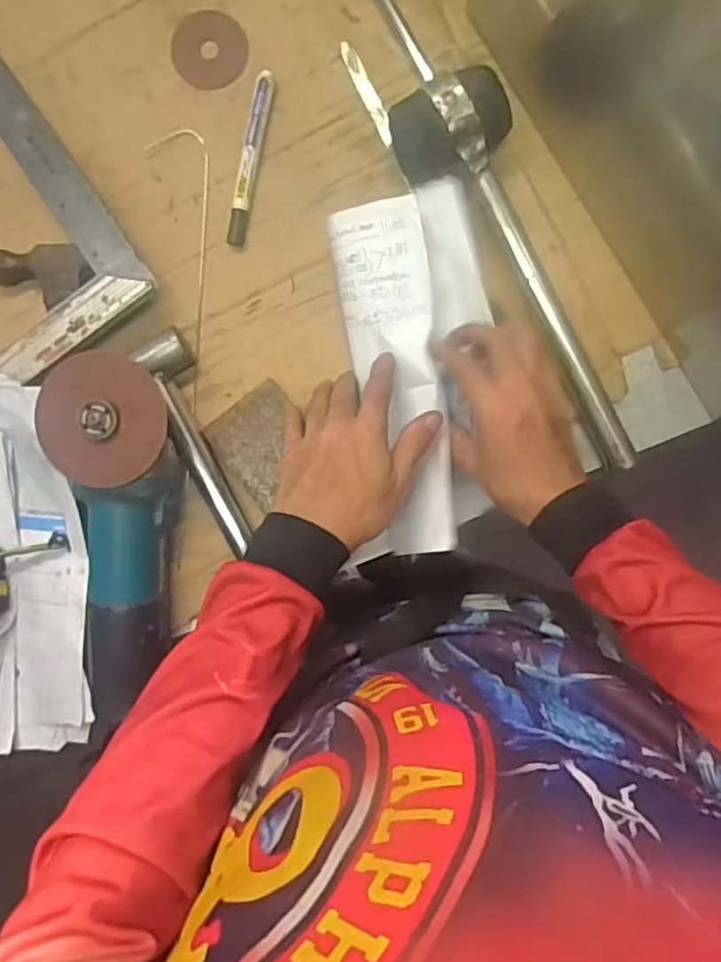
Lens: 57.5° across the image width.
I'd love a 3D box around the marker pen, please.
[{"bbox_3d":[-0.091,-0.267,0.546,0.016,0.016,0.139,11,91,0],"label":"marker pen"}]

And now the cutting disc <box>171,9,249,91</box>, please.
[{"bbox_3d":[-0.128,-0.364,0.553,0.064,0.004,0.062,0,91,0],"label":"cutting disc"}]

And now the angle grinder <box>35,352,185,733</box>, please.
[{"bbox_3d":[-0.194,0.039,0.510,0.095,0.098,0.254,4,88,-2],"label":"angle grinder"}]

